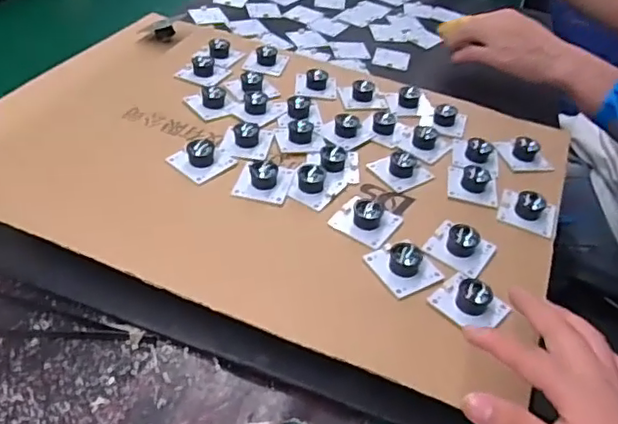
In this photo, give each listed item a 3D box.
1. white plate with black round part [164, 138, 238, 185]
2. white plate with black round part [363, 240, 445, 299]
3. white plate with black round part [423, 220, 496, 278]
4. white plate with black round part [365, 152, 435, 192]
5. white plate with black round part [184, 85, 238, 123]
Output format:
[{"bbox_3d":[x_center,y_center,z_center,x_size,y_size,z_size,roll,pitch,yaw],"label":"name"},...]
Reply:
[{"bbox_3d":[-0.088,-0.047,0.488,0.044,0.021,0.041,34,48,26],"label":"white plate with black round part"},{"bbox_3d":[0.066,0.035,0.417,0.040,0.015,0.043,-19,47,-28],"label":"white plate with black round part"},{"bbox_3d":[0.112,0.022,0.437,0.043,0.018,0.041,28,46,22],"label":"white plate with black round part"},{"bbox_3d":[0.080,-0.041,0.505,0.043,0.018,0.042,-20,49,-27],"label":"white plate with black round part"},{"bbox_3d":[-0.090,-0.107,0.555,0.044,0.017,0.040,-27,52,-32],"label":"white plate with black round part"}]

